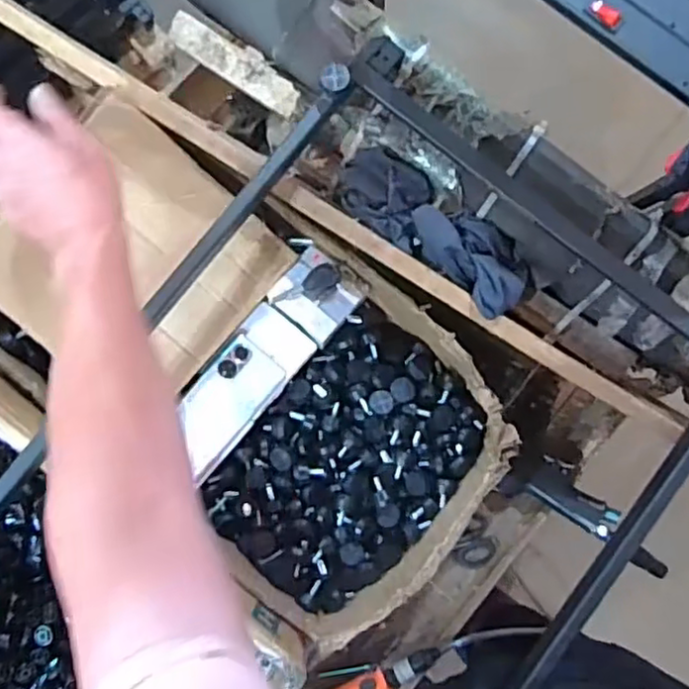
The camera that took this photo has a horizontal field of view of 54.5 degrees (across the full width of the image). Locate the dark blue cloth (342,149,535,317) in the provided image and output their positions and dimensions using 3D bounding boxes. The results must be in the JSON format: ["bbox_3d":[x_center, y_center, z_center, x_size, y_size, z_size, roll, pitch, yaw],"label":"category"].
[{"bbox_3d":[0.092,-0.117,0.683,0.229,0.052,0.080,40,84,2],"label":"dark blue cloth"}]

